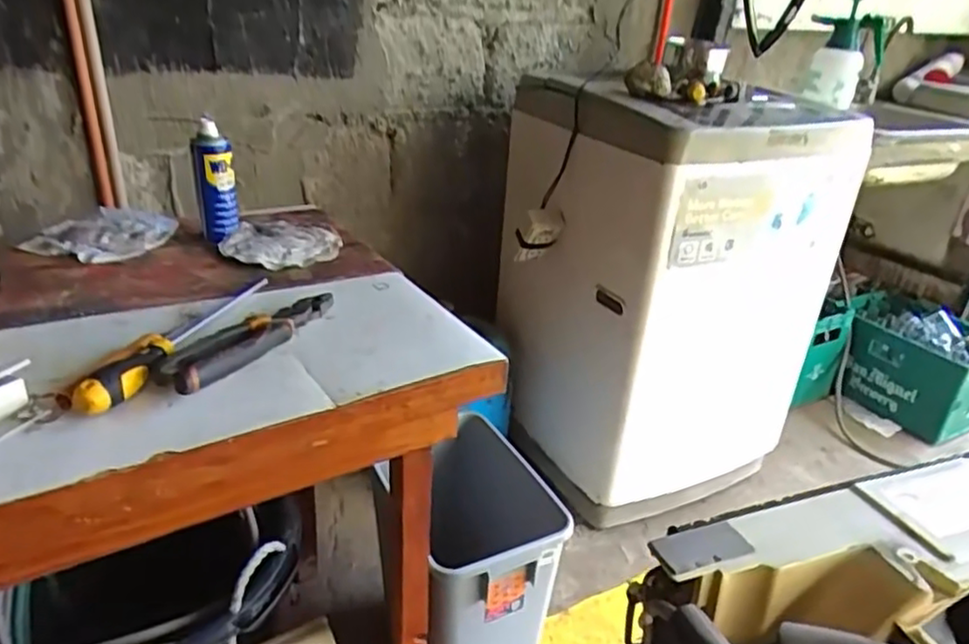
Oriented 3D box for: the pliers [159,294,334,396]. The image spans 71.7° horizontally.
[{"bbox_3d":[-0.237,0.009,0.700,0.059,0.031,0.231,14,30,17],"label":"pliers"}]

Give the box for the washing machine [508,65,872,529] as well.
[{"bbox_3d":[0.377,-0.091,1.516,0.550,0.844,0.496,-15,34,-32],"label":"washing machine"}]

